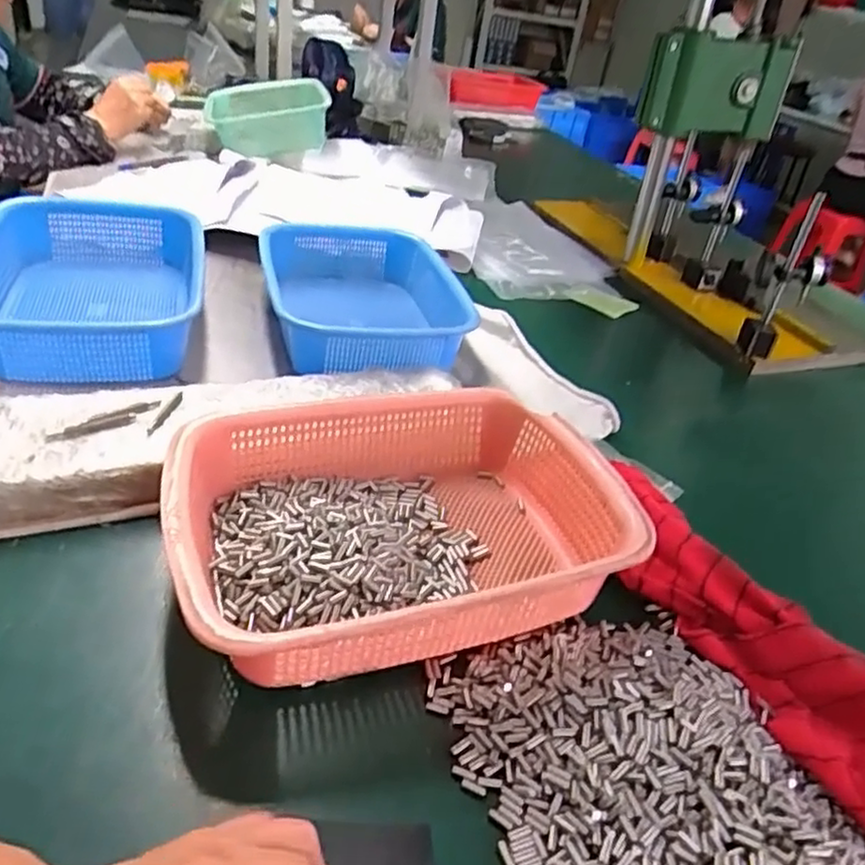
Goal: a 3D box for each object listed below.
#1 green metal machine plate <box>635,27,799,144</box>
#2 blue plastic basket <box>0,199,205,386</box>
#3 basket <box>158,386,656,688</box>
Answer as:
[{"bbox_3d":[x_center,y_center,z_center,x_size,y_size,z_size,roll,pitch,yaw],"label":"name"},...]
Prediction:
[{"bbox_3d":[0.393,-0.478,0.952,0.189,0.124,0.055,10,34,3],"label":"green metal machine plate"},{"bbox_3d":[-0.335,-0.147,0.687,0.198,0.077,0.274,-3,37,-17],"label":"blue plastic basket"},{"bbox_3d":[-0.023,0.062,0.472,0.289,0.073,0.213,-8,38,-23],"label":"basket"}]

